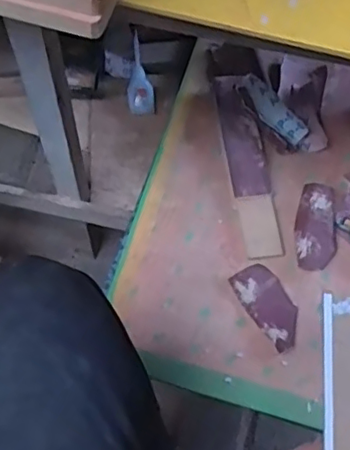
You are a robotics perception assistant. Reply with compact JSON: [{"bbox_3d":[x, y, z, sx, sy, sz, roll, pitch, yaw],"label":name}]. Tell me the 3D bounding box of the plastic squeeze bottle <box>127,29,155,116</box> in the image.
[{"bbox_3d":[-0.048,-0.200,0.791,0.034,0.016,0.104,-5,93,-3],"label":"plastic squeeze bottle"}]

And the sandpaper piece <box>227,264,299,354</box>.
[{"bbox_3d":[0.105,0.088,0.650,0.046,0.004,0.097,-30,67,-9],"label":"sandpaper piece"}]

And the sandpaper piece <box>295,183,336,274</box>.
[{"bbox_3d":[0.164,0.001,0.679,0.047,0.023,0.101,10,70,3],"label":"sandpaper piece"}]

